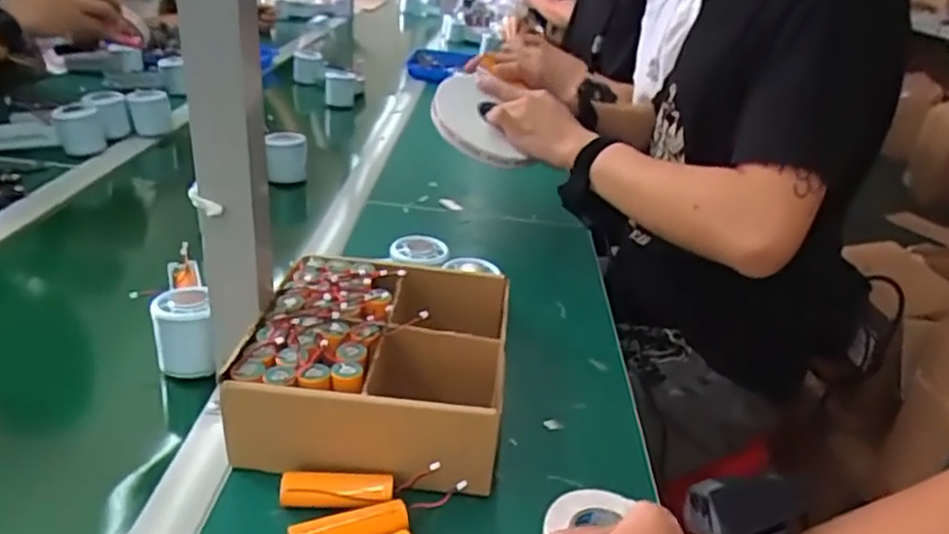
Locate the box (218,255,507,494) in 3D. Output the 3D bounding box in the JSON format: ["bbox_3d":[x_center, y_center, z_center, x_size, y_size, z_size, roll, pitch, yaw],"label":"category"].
[{"bbox_3d":[-0.067,0.069,0.538,0.186,0.079,0.233,7,27,1],"label":"box"}]

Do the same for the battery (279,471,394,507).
[{"bbox_3d":[-0.088,0.146,0.445,0.070,0.020,0.023,0,28,-11],"label":"battery"}]

